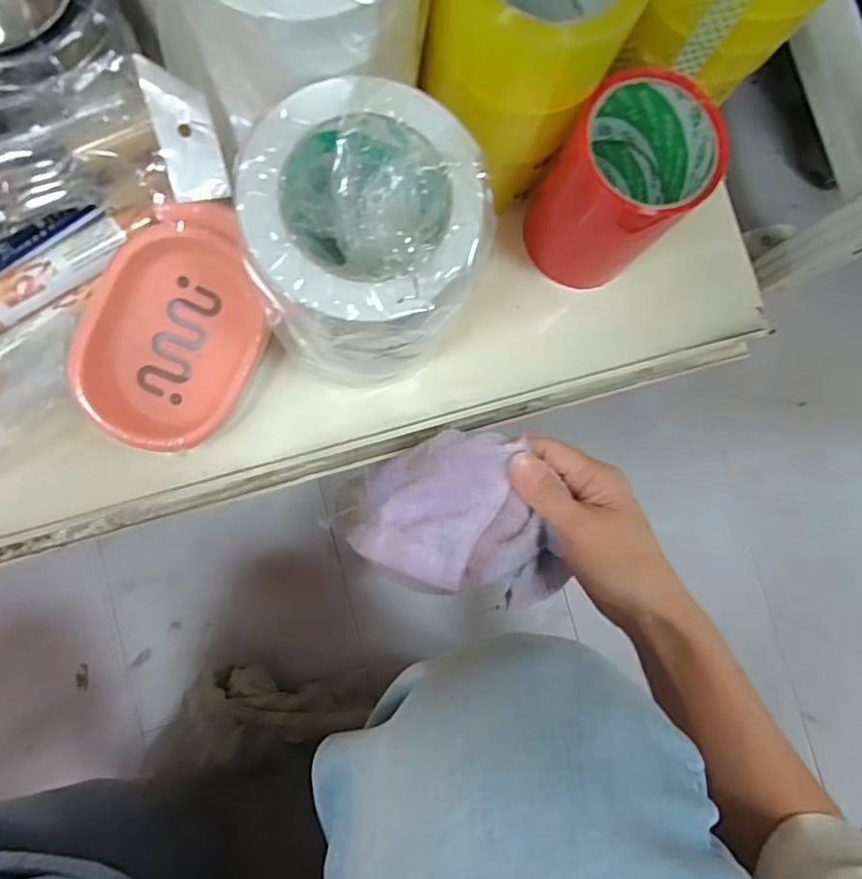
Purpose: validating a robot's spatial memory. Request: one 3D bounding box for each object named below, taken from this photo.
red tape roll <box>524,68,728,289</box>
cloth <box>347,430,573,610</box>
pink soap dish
[{"bbox_3d":[0.119,-0.162,0.396,0.081,0.136,0.084,1,84,-7],"label":"red tape roll"},{"bbox_3d":[0.026,0.051,0.383,0.143,0.070,0.101,14,83,-5],"label":"cloth"},{"bbox_3d":[-0.163,-0.074,0.378,0.102,0.025,0.156,23,86,-17],"label":"pink soap dish"}]

